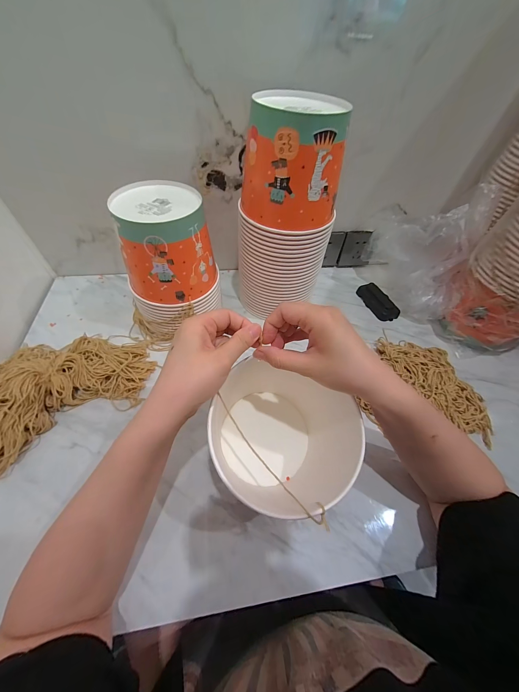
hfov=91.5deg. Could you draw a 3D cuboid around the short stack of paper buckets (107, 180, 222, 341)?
[{"bbox_3d":[-0.148,-0.129,0.439,0.147,0.233,0.123,-7,55,-9],"label":"short stack of paper buckets"}]

